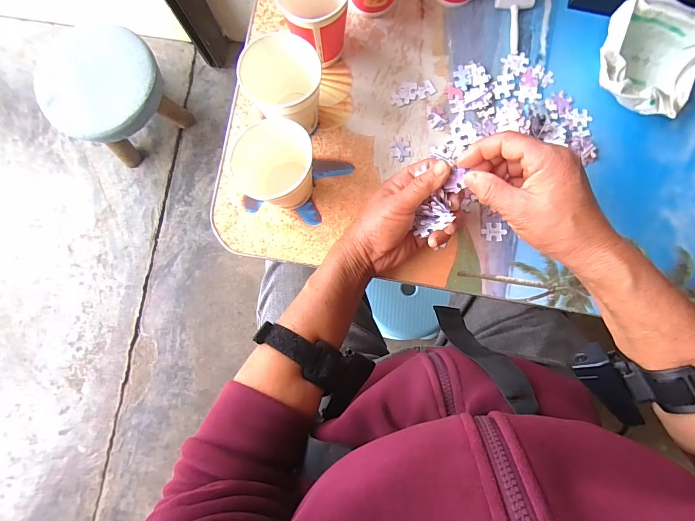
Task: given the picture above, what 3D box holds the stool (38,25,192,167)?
[{"bbox_3d":[-0.540,-0.378,0.857,0.240,0.196,0.248,0,85,2],"label":"stool"}]

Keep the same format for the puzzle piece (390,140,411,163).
[{"bbox_3d":[0.060,-0.123,0.403,0.022,0.004,0.023,5,86,3],"label":"puzzle piece"}]

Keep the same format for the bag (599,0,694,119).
[{"bbox_3d":[0.314,-0.211,0.377,0.102,0.061,0.111,22,87,4],"label":"bag"}]

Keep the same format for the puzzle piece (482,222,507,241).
[{"bbox_3d":[0.161,-0.031,0.394,0.026,0.004,0.020,-3,85,2],"label":"puzzle piece"}]

